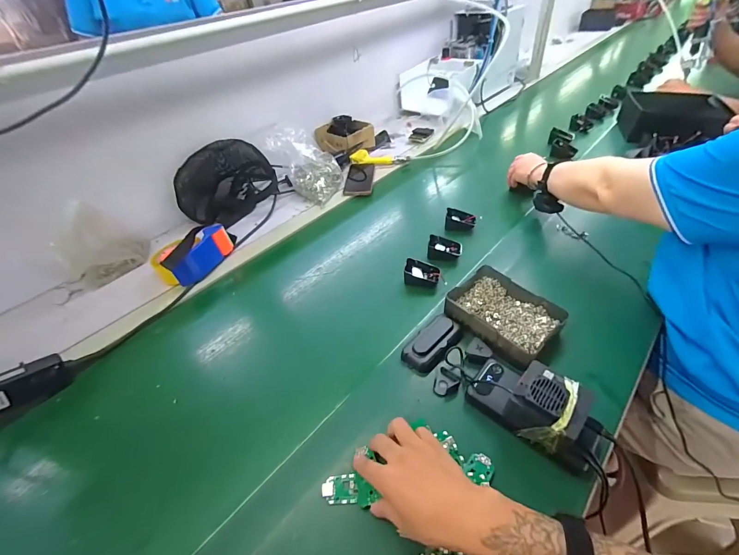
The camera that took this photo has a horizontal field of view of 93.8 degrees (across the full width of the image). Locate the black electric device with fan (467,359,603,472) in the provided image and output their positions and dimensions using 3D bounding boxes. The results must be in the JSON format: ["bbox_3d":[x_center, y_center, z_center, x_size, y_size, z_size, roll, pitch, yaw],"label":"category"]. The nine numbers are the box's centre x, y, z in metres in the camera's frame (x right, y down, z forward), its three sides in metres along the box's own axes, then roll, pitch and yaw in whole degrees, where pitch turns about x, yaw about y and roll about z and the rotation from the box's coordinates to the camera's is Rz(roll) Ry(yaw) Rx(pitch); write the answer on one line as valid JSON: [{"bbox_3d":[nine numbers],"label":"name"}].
[{"bbox_3d":[0.207,0.156,0.432,0.077,0.076,0.156,-35,49,-27],"label":"black electric device with fan"}]

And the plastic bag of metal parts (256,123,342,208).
[{"bbox_3d":[-0.163,-0.308,0.925,0.159,0.161,0.167,16,47,24],"label":"plastic bag of metal parts"}]

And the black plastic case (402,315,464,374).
[{"bbox_3d":[0.099,0.100,0.539,0.049,0.022,0.102,29,53,33],"label":"black plastic case"}]

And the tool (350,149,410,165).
[{"bbox_3d":[0.030,-0.359,1.042,0.172,0.043,0.035,3,43,11],"label":"tool"}]

